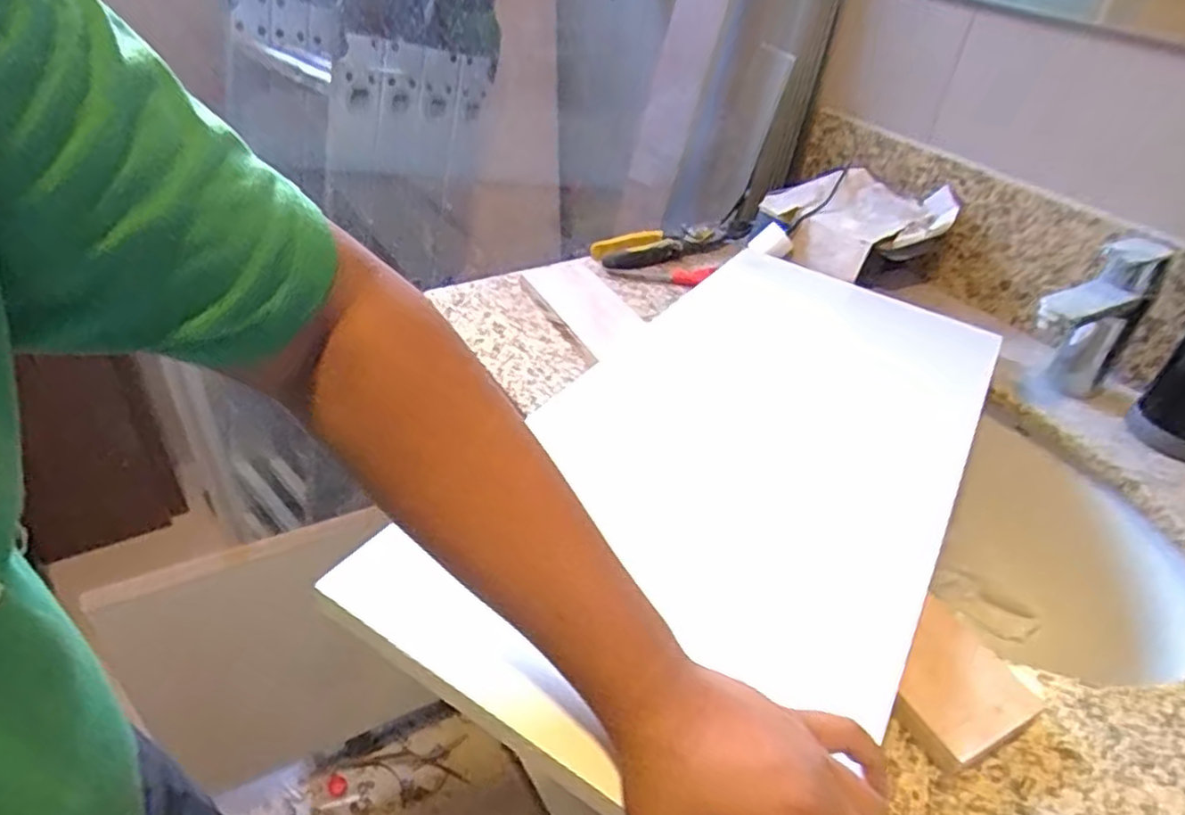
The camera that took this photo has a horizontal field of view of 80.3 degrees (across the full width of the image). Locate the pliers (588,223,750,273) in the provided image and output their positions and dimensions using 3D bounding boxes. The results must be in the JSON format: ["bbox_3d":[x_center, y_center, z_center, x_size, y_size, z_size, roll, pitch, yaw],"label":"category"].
[{"bbox_3d":[0.107,-0.208,0.889,0.210,0.023,0.061,-13,41,-21],"label":"pliers"}]

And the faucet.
[{"bbox_3d":[0.478,-0.074,0.680,0.173,0.168,0.062,-26,47,-33],"label":"faucet"}]

